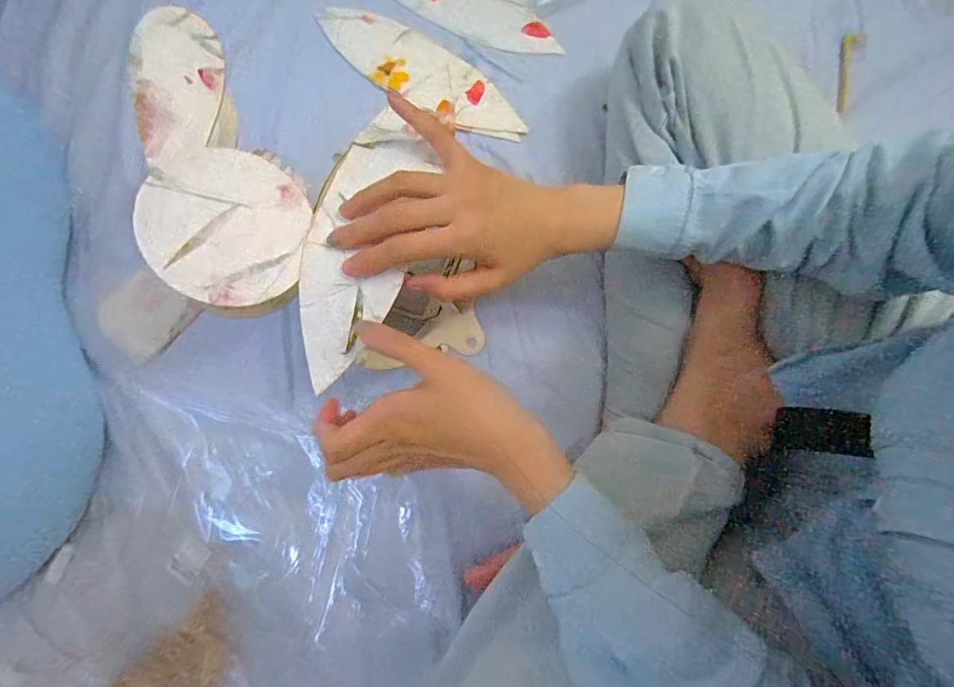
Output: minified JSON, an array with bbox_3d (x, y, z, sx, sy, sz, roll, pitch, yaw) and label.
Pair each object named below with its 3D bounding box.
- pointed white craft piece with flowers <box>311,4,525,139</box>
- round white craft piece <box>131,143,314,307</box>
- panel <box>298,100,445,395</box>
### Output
[{"bbox_3d":[-0.061,-0.317,0.521,0.268,0.010,0.080,31,80,3],"label":"pointed white craft piece with flowers"},{"bbox_3d":[-0.173,-0.081,0.310,0.100,0.004,0.104,1,87,-23],"label":"round white craft piece"},{"bbox_3d":[-0.087,-0.075,0.336,0.075,0.022,0.213,13,84,1],"label":"panel"}]

